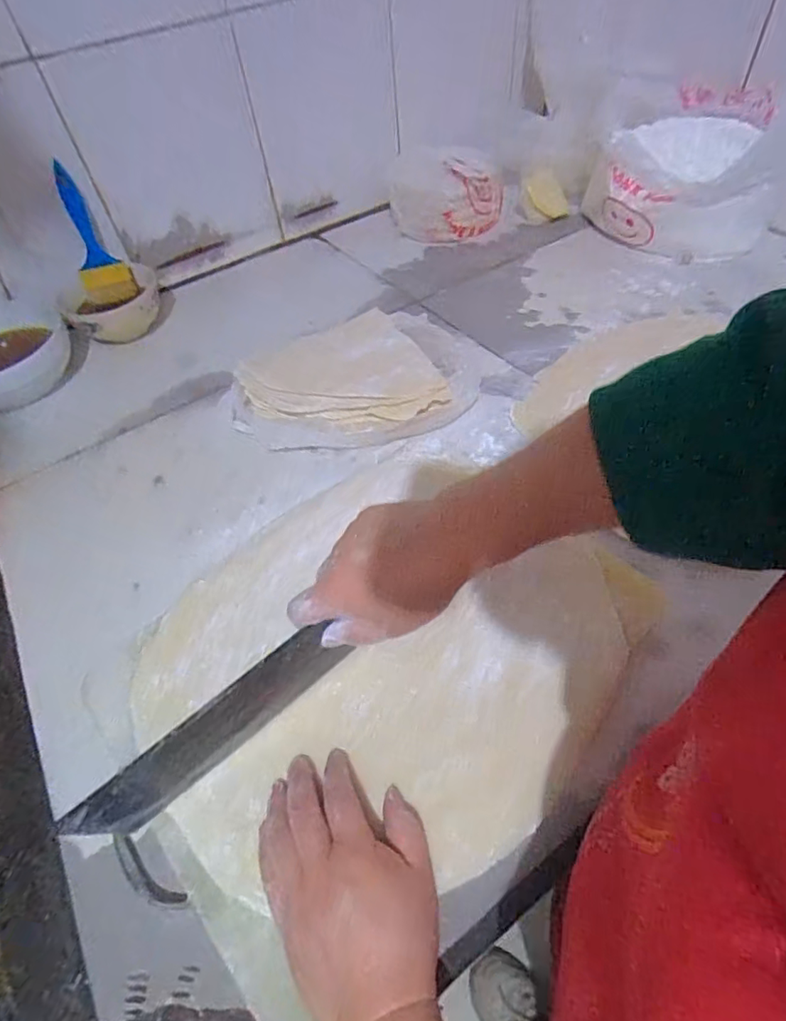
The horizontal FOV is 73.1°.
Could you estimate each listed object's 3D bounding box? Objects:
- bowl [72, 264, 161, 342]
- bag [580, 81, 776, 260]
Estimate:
[{"bbox_3d":[-0.391,-0.288,0.766,0.122,0.064,0.116,-20,53,-12],"label":"bowl"},{"bbox_3d":[0.412,-0.478,0.773,0.217,0.165,0.184,-1,51,4],"label":"bag"}]

